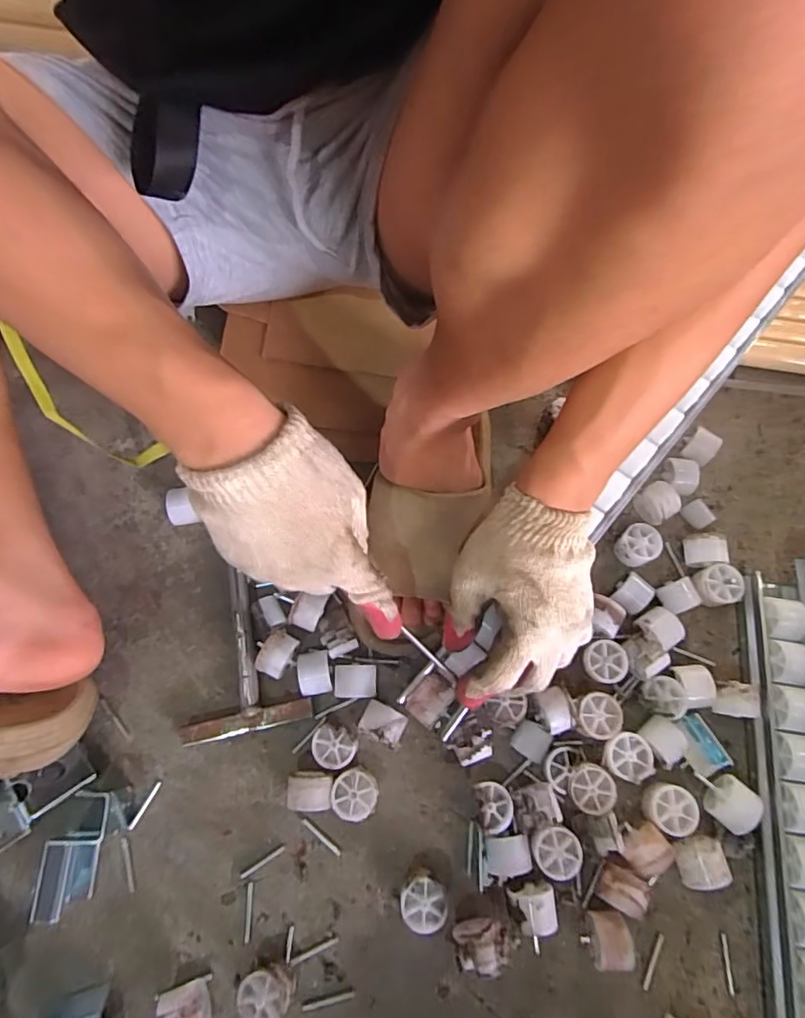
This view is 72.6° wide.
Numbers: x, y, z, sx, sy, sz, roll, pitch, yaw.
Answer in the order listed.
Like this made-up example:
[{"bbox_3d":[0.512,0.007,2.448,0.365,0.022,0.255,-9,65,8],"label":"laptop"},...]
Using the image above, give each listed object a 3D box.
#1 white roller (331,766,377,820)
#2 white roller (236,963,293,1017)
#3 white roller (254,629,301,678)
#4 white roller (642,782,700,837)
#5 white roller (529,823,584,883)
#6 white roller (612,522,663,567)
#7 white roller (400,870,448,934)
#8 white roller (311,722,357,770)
[{"bbox_3d":[-0.037,0.222,0.429,0.034,0.024,0.036,1,71,-2],"label":"white roller"},{"bbox_3d":[-0.097,0.342,0.386,0.038,0.022,0.036,-6,71,-4],"label":"white roller"},{"bbox_3d":[-0.104,0.120,0.453,0.026,0.033,0.036,26,72,7],"label":"white roller"},{"bbox_3d":[0.208,0.234,0.430,0.035,0.025,0.034,9,71,1],"label":"white roller"},{"bbox_3d":[0.115,0.260,0.417,0.035,0.020,0.035,7,70,1],"label":"white roller"},{"bbox_3d":[0.212,0.034,0.496,0.039,0.023,0.034,-42,77,-15],"label":"white roller"},{"bbox_3d":[0.017,0.291,0.407,0.034,0.027,0.034,1,71,-2],"label":"white roller"},{"bbox_3d":[-0.054,0.189,0.437,0.034,0.022,0.031,1,71,-2],"label":"white roller"}]

